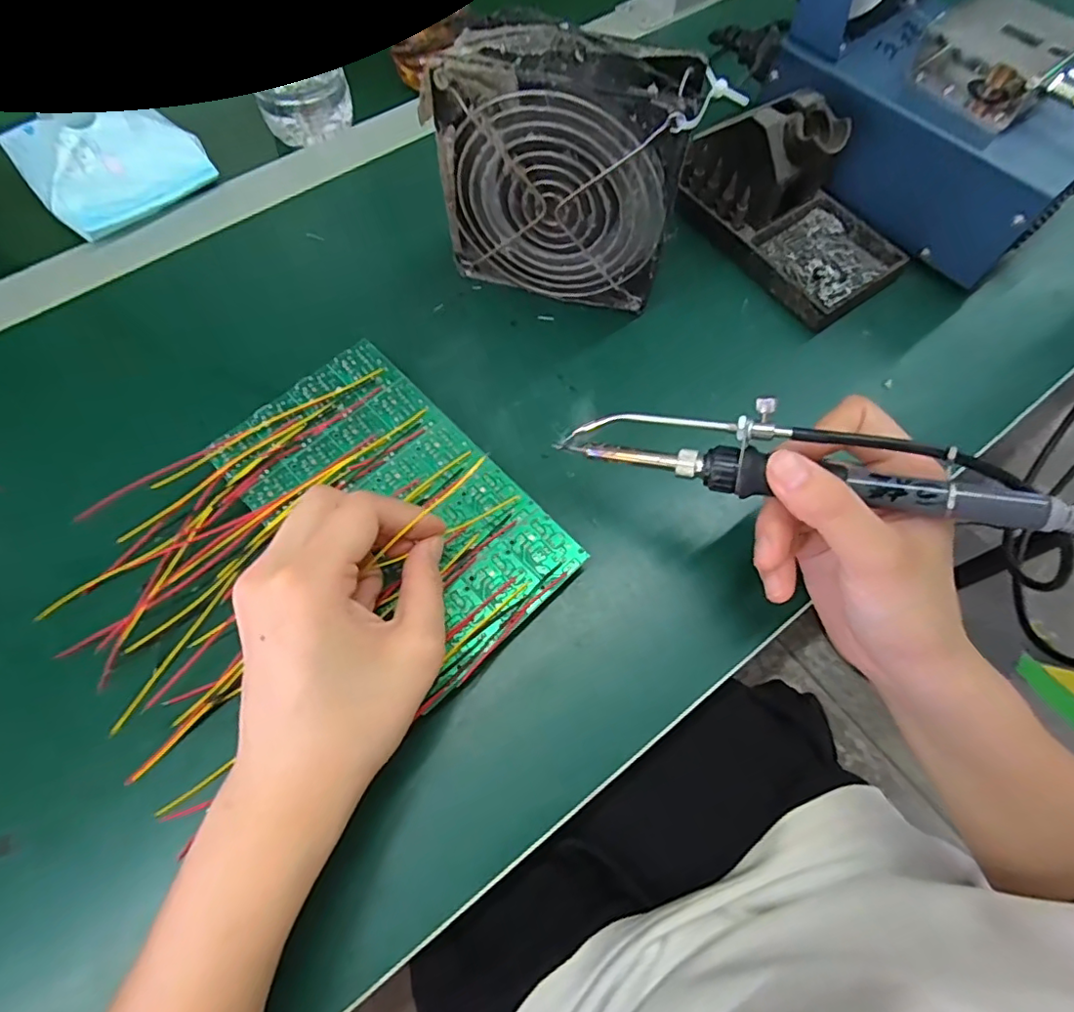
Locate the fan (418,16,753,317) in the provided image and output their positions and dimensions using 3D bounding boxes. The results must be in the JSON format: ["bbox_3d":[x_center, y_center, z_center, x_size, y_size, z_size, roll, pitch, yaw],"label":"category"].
[{"bbox_3d":[0.017,-0.167,0.297,0.130,0.122,0.040,14,67,5],"label":"fan"}]

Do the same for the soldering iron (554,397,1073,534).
[{"bbox_3d":[0.109,-0.017,0.221,0.207,0.026,0.028,12,65,19],"label":"soldering iron"}]

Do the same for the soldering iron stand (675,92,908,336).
[{"bbox_3d":[0.157,-0.183,0.329,0.077,0.067,0.129,-34,71,-14],"label":"soldering iron stand"}]

